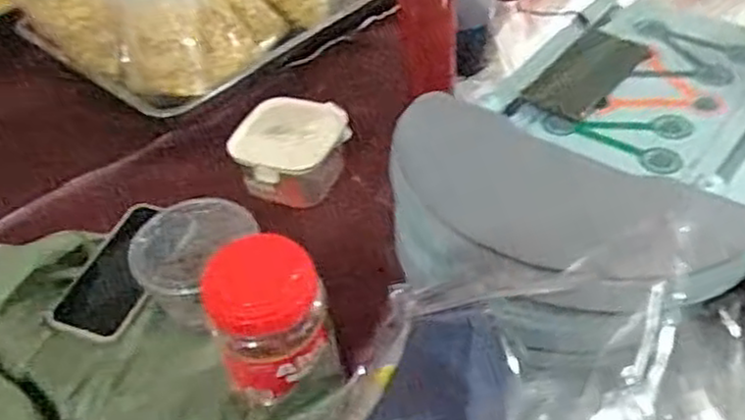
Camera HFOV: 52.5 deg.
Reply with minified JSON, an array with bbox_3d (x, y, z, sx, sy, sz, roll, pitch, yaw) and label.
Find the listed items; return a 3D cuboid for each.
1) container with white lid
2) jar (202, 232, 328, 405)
[{"bbox_3d":[-0.084,-0.060,0.822,0.101,0.087,0.114,10,46,17],"label":"container with white lid"},{"bbox_3d":[-0.082,0.084,0.600,0.085,0.105,0.079,-4,44,3],"label":"jar"}]

